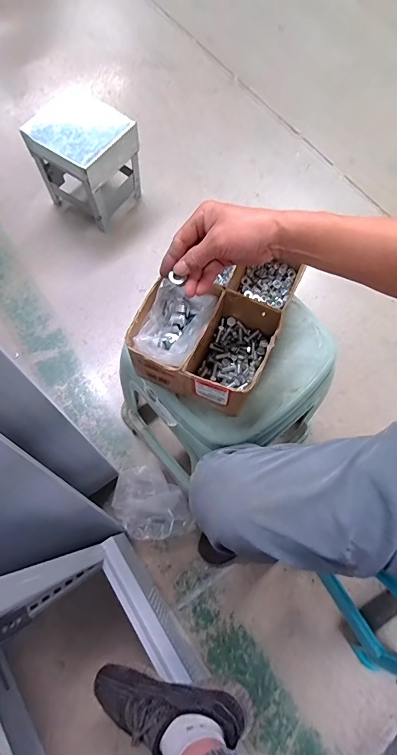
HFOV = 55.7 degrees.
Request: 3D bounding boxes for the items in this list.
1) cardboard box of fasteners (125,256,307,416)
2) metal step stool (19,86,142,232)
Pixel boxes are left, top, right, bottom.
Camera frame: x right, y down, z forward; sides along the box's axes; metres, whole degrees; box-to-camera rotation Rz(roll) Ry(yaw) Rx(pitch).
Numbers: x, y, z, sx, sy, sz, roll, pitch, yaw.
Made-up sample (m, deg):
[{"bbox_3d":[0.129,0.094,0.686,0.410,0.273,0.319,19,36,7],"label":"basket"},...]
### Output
[{"bbox_3d":[0.032,-0.102,0.563,0.175,0.093,0.264,23,70,8],"label":"cardboard box of fasteners"},{"bbox_3d":[-0.337,-0.666,1.178,0.252,0.256,0.242,35,73,11],"label":"metal step stool"}]

